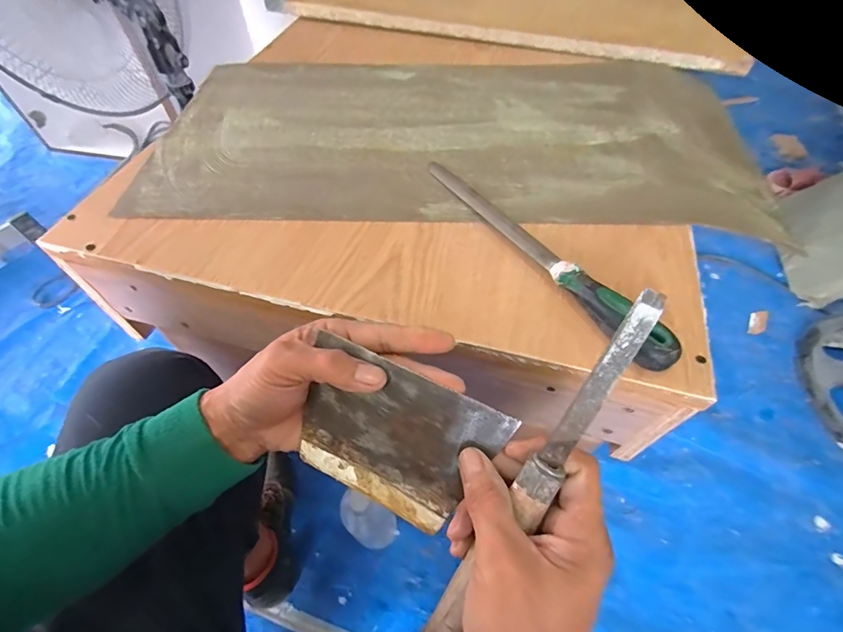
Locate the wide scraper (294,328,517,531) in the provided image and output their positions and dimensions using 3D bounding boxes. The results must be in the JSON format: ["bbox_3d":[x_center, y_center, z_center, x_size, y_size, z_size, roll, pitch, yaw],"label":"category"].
[{"bbox_3d":[-0.020,0.085,0.289,0.135,0.005,0.099,24,102,12],"label":"wide scraper"}]

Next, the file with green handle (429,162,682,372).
[{"bbox_3d":[0.093,-0.066,0.373,0.029,0.024,0.303,-28,58,-18],"label":"file with green handle"}]

